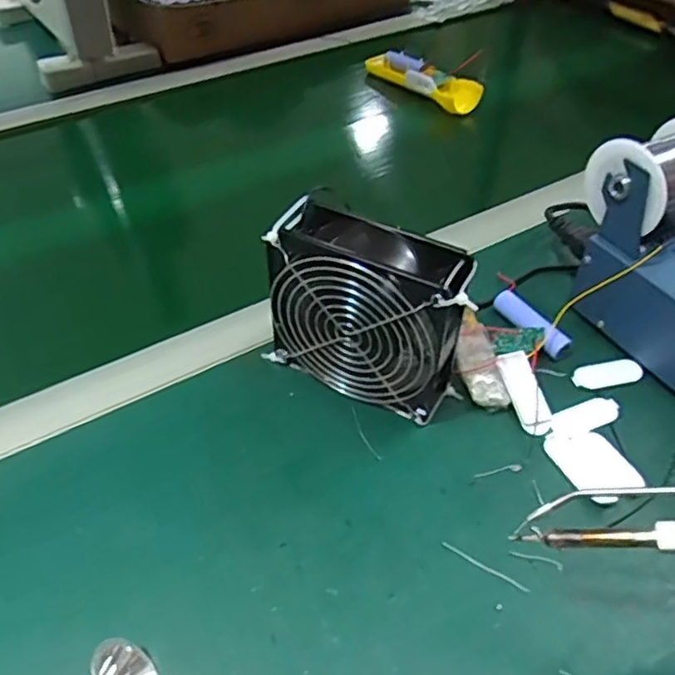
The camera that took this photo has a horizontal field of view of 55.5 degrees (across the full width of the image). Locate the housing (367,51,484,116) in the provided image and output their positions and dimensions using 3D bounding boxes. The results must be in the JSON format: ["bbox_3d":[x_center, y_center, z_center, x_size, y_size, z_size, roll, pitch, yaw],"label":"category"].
[{"bbox_3d":[0.101,-0.321,0.780,0.054,0.029,0.165,-33,54,-28],"label":"housing"}]

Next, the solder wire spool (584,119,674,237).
[{"bbox_3d":[0.225,-0.108,0.454,0.080,0.072,0.064,-22,49,-20],"label":"solder wire spool"}]

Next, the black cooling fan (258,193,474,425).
[{"bbox_3d":[0.021,-0.015,0.421,0.124,0.124,0.051,20,49,19],"label":"black cooling fan"}]

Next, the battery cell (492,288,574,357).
[{"bbox_3d":[0.149,-0.010,0.494,0.017,0.022,0.069,-24,50,-22],"label":"battery cell"}]

